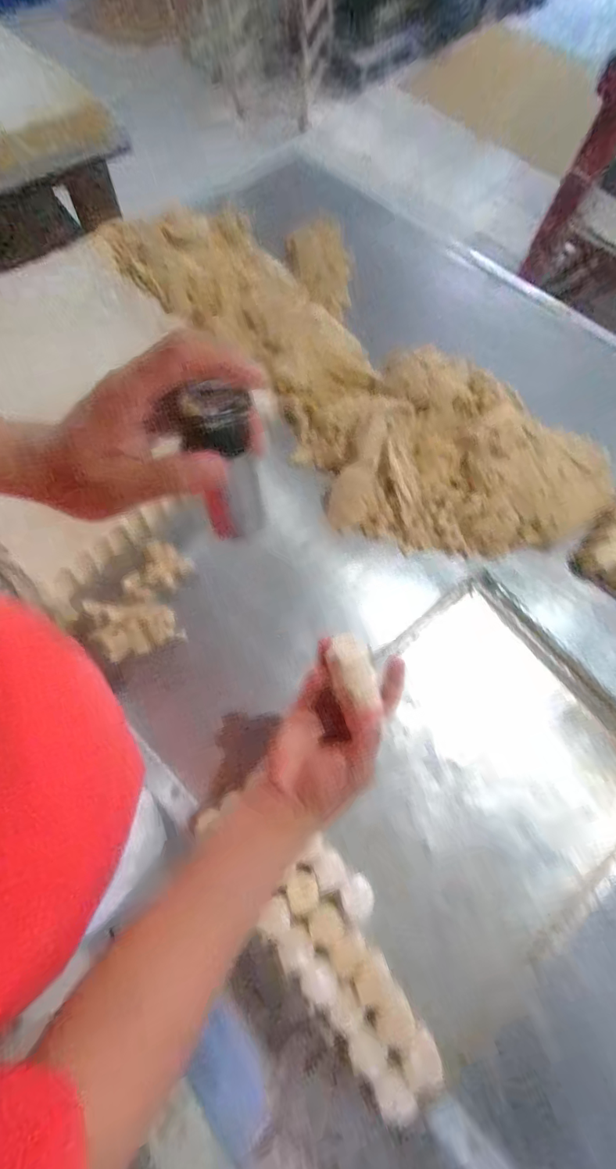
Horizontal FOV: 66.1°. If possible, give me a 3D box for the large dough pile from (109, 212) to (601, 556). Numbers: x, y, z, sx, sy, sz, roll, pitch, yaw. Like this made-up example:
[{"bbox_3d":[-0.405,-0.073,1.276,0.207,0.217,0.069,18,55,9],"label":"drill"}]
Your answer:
[{"bbox_3d":[0.033,-0.369,0.739,0.339,0.087,0.880,-35,72,-13],"label":"large dough pile"}]

